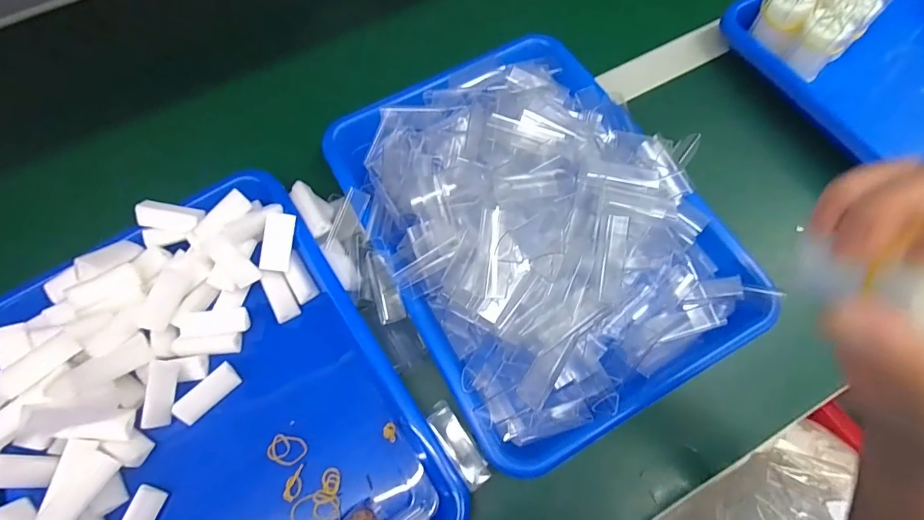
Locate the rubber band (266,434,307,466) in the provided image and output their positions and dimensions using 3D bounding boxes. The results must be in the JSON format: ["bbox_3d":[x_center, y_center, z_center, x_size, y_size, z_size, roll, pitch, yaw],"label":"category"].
[{"bbox_3d":[-0.125,0.136,0.326,0.026,0.004,0.019,10,68,6],"label":"rubber band"}]

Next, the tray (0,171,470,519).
[{"bbox_3d":[-0.182,0.107,0.316,0.263,0.068,0.326,-33,70,-11],"label":"tray"}]

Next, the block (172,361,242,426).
[{"bbox_3d":[-0.190,0.100,0.342,0.020,0.012,0.048,40,74,16],"label":"block"}]

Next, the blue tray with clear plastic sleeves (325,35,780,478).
[{"bbox_3d":[0.057,-0.044,0.351,0.245,0.068,0.329,-28,69,-9],"label":"blue tray with clear plastic sleeves"}]

